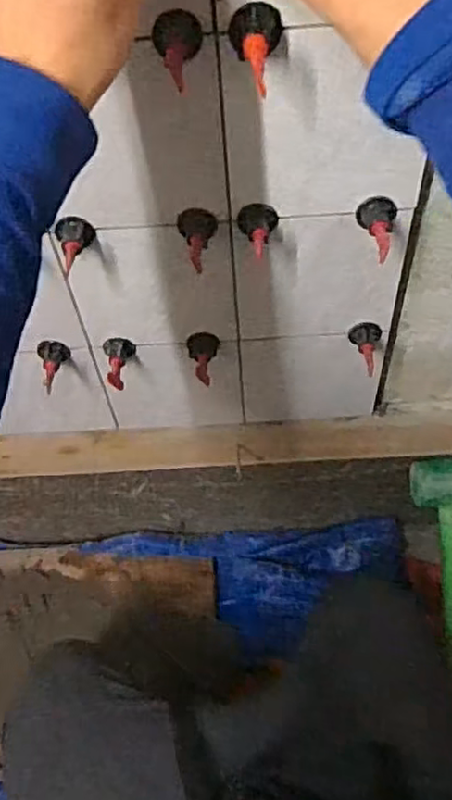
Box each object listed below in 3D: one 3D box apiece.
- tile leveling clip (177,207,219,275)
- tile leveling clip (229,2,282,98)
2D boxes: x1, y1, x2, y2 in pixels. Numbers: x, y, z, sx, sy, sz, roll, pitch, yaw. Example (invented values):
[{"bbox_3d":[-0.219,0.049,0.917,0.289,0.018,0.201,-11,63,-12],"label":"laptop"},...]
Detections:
[{"bbox_3d":[-0.020,-0.126,0.529,0.031,0.028,0.049,-8,55,-2],"label":"tile leveling clip"},{"bbox_3d":[0.019,-0.216,0.415,0.032,0.045,0.029,-3,55,2],"label":"tile leveling clip"}]

